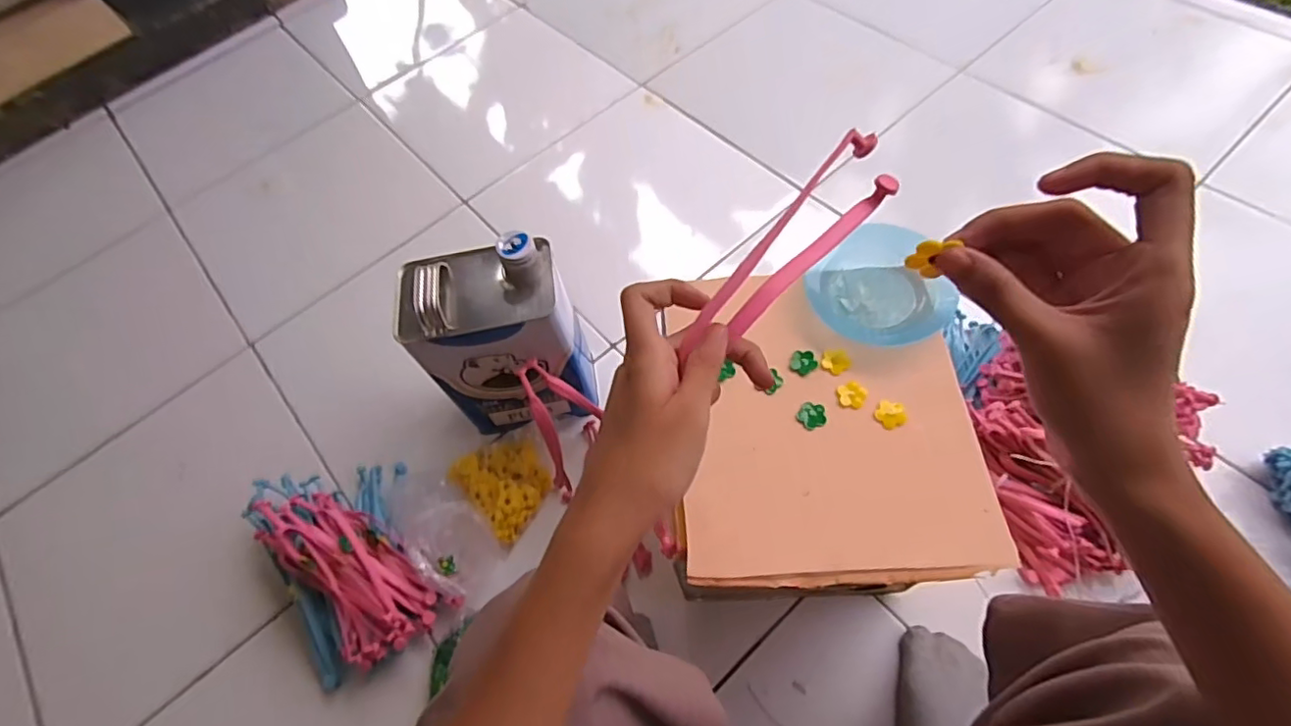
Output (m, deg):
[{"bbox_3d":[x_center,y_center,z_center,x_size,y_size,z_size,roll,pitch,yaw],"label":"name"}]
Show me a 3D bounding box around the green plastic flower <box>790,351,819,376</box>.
[{"bbox_3d":[0.140,0.000,0.529,0.023,0.004,0.022,-3,61,5],"label":"green plastic flower"}]

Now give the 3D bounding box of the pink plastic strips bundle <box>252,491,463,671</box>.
[{"bbox_3d":[-0.338,0.222,0.662,0.244,0.050,0.100,41,70,3],"label":"pink plastic strips bundle"}]

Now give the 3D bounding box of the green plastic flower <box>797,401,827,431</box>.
[{"bbox_3d":[0.141,0.045,0.504,0.023,0.005,0.022,-3,61,5],"label":"green plastic flower"}]

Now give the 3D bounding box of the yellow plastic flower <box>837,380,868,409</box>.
[{"bbox_3d":[0.176,0.026,0.510,0.023,0.004,0.024,-3,61,5],"label":"yellow plastic flower"}]

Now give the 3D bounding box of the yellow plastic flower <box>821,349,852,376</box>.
[{"bbox_3d":[0.167,-0.002,0.525,0.024,0.006,0.022,-3,61,5],"label":"yellow plastic flower"}]

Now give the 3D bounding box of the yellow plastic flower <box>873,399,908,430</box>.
[{"bbox_3d":[0.202,0.042,0.494,0.022,0.004,0.024,-7,71,21],"label":"yellow plastic flower"}]

